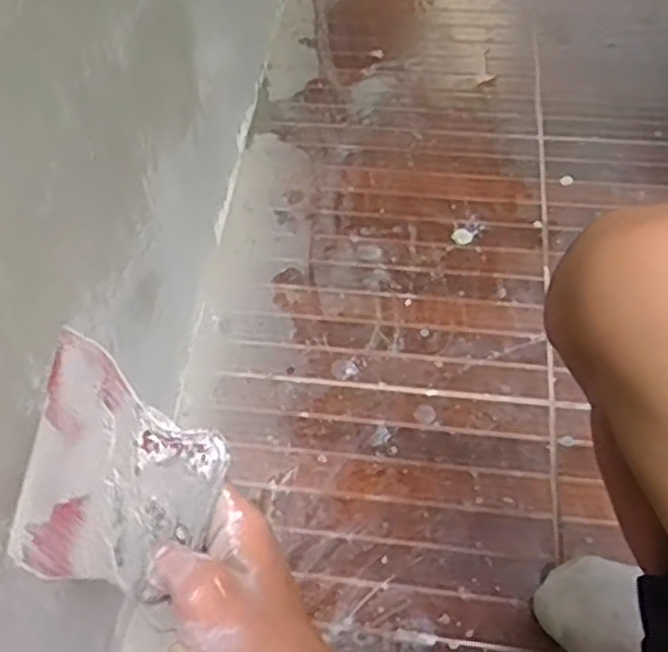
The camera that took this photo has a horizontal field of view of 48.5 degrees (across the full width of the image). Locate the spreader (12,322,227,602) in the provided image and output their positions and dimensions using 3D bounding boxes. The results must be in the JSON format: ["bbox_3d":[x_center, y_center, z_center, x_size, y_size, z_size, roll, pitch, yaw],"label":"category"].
[{"bbox_3d":[-0.104,0.077,0.349,0.107,0.004,0.118,22,102,22],"label":"spreader"}]

